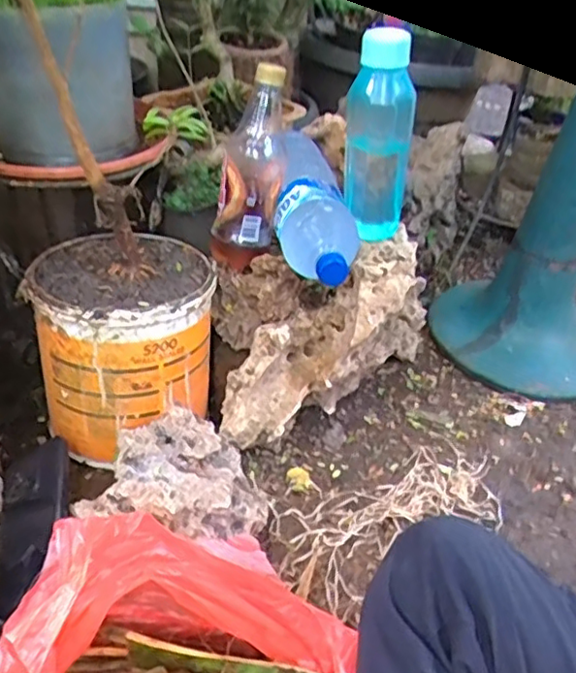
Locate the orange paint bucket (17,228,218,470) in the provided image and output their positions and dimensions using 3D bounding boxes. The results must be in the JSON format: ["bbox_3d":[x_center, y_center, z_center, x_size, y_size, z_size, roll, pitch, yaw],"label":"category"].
[{"bbox_3d":[-0.175,-0.002,0.671,0.175,0.168,0.186,3,37,-3],"label":"orange paint bucket"}]

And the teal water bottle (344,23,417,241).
[{"bbox_3d":[0.102,-0.225,0.715,0.080,0.240,0.085,10,38,6],"label":"teal water bottle"}]

